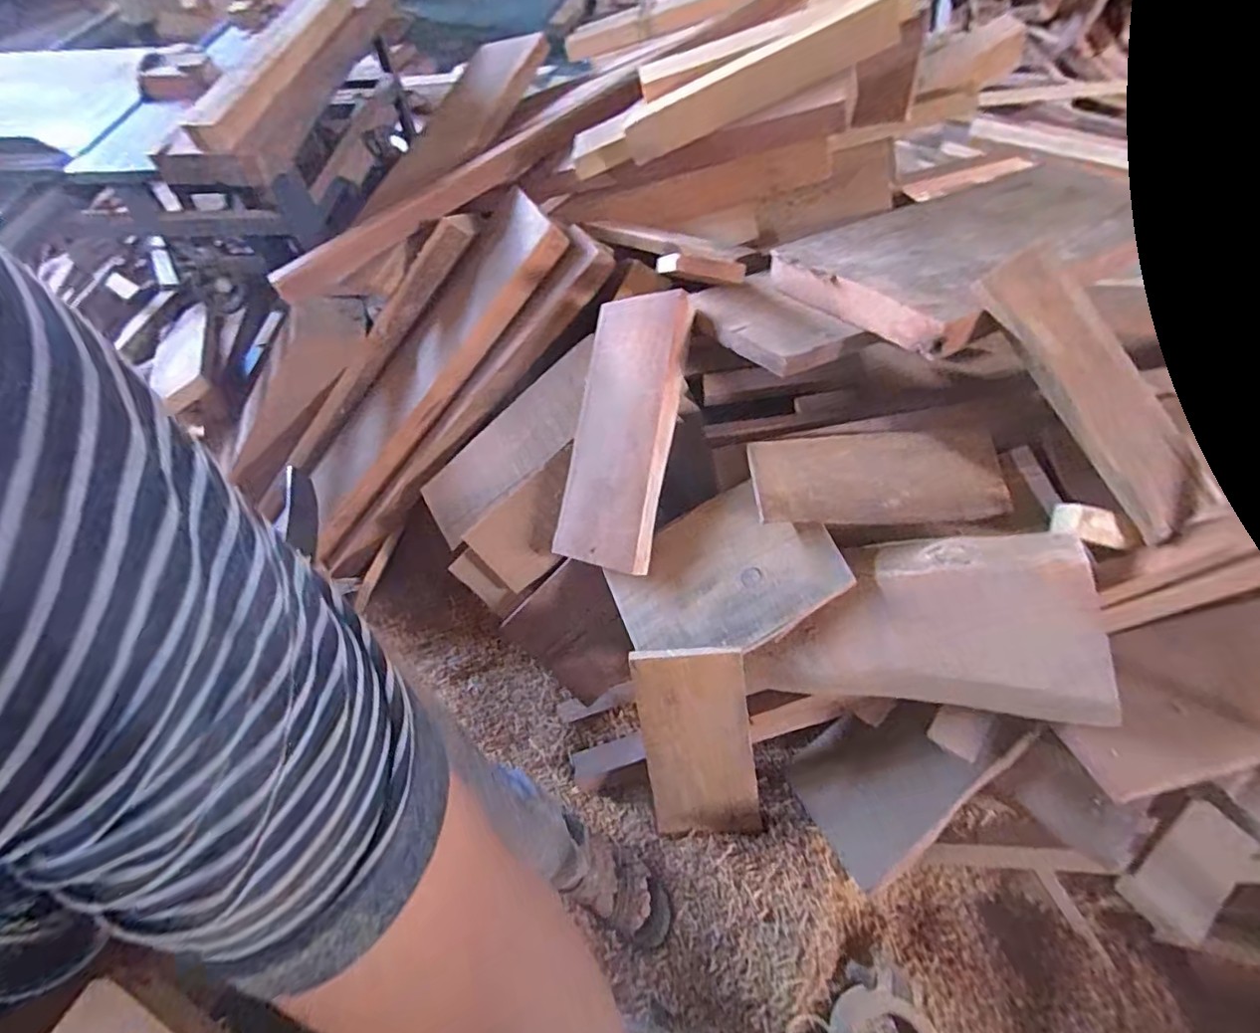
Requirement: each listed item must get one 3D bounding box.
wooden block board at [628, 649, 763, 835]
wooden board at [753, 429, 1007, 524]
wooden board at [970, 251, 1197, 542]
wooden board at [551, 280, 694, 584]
[{"bbox_3d":[0.103,0.362,0.904,0.173,0.348,0.022,-5,19,17],"label":"wooden block board"},{"bbox_3d":[0.370,-0.059,0.862,0.358,0.022,0.146,-3,61,3],"label":"wooden board"},{"bbox_3d":[0.639,-0.178,0.792,0.174,0.030,0.414,-39,94,-22],"label":"wooden board"},{"bbox_3d":[-0.017,-0.137,0.941,0.184,0.033,0.440,11,95,33],"label":"wooden board"}]

